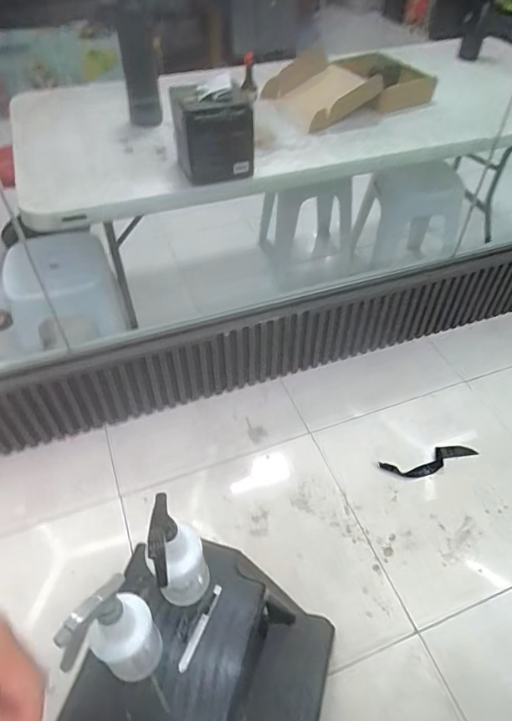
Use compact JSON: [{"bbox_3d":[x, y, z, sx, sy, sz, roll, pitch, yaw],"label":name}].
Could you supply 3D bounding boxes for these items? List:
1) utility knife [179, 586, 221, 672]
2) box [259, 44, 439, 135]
[{"bbox_3d":[-0.093,0.442,0.788,0.016,0.010,0.135,17,50,17],"label":"utility knife"},{"bbox_3d":[0.247,-0.835,1.437,0.445,0.114,0.354,-23,50,-17],"label":"box"}]

